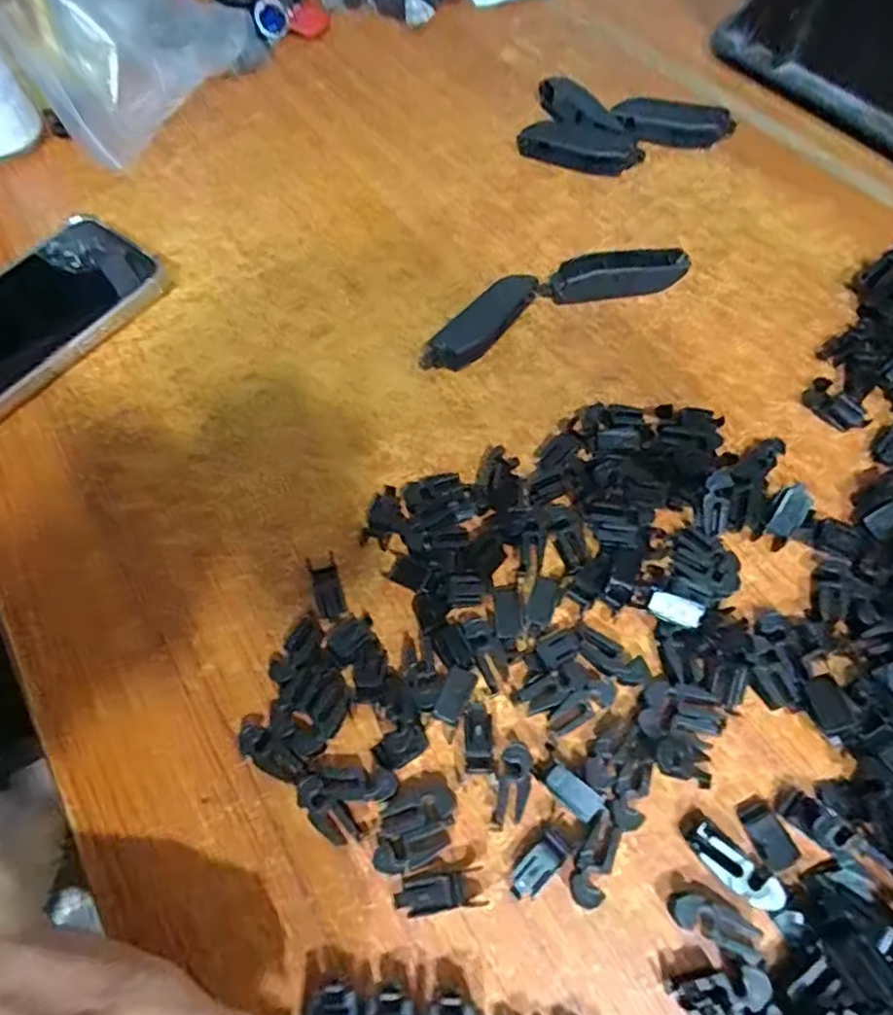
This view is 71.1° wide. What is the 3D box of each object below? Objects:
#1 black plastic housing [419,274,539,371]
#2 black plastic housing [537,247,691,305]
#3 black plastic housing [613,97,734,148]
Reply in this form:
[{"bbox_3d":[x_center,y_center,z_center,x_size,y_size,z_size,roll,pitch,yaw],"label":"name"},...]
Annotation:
[{"bbox_3d":[0.019,-0.095,0.320,0.019,0.018,0.074,35,70,20],"label":"black plastic housing"},{"bbox_3d":[0.090,-0.124,0.332,0.077,0.018,0.018,-9,62,-1],"label":"black plastic housing"},{"bbox_3d":[0.139,-0.235,0.385,0.070,0.019,0.020,13,64,10],"label":"black plastic housing"}]

